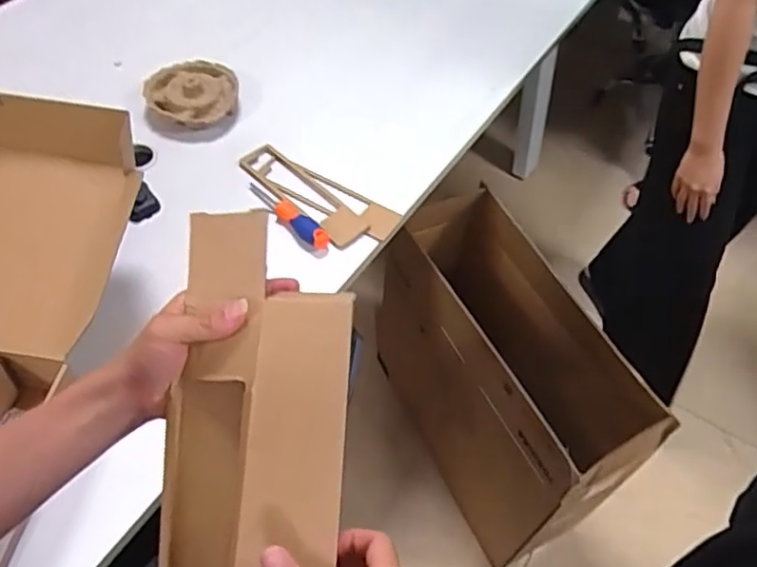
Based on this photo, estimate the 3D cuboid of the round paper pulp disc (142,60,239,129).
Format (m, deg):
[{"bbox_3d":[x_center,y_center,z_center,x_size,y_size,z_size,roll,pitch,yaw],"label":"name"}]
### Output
[{"bbox_3d":[-0.330,-0.342,1.106,0.159,0.046,0.145,-11,56,-11],"label":"round paper pulp disc"}]

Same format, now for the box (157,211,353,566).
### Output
[{"bbox_3d":[-0.095,0.128,0.451,0.133,0.056,0.348,6,84,1],"label":"box"}]

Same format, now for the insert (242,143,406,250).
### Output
[{"bbox_3d":[-0.106,-0.138,1.022,0.278,0.028,0.099,29,58,16],"label":"insert"}]

